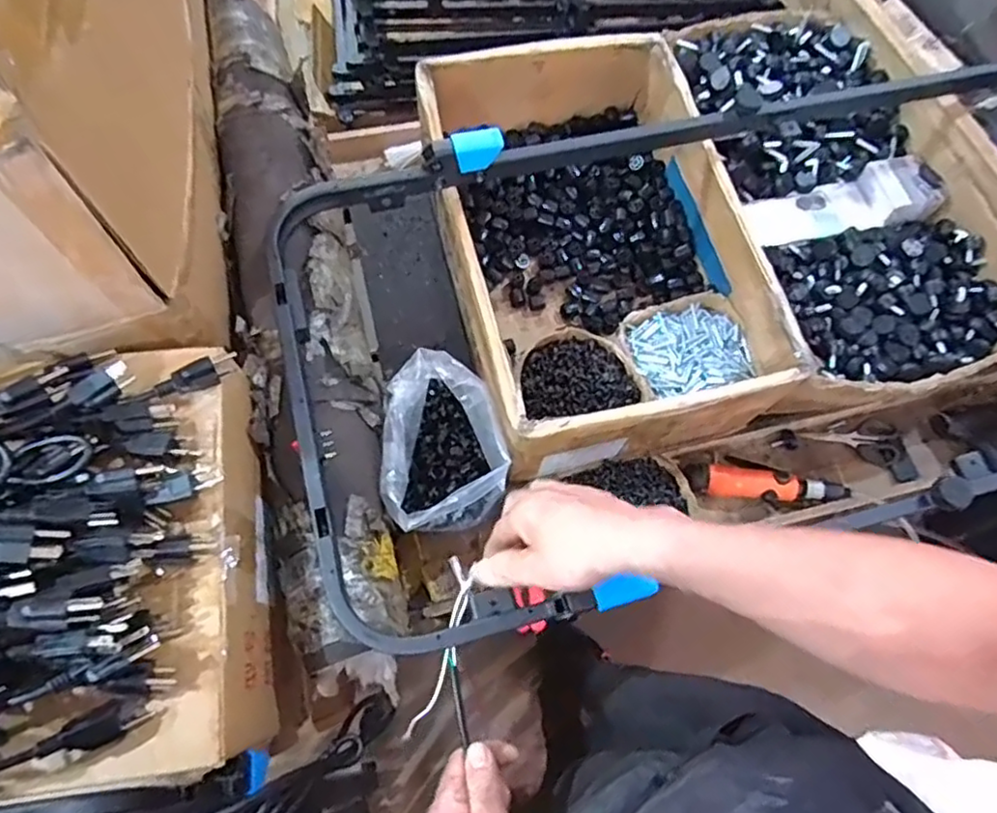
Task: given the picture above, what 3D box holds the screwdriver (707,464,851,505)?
[{"bbox_3d":[0.364,0.106,0.848,0.173,0.035,0.041,8,69,0],"label":"screwdriver"}]

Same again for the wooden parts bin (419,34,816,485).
[{"bbox_3d":[0.118,-0.209,0.844,0.356,0.174,0.542,-11,70,-7],"label":"wooden parts bin"}]

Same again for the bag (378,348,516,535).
[{"bbox_3d":[-0.055,0.044,0.706,0.125,0.086,0.181,5,69,-1],"label":"bag"}]

